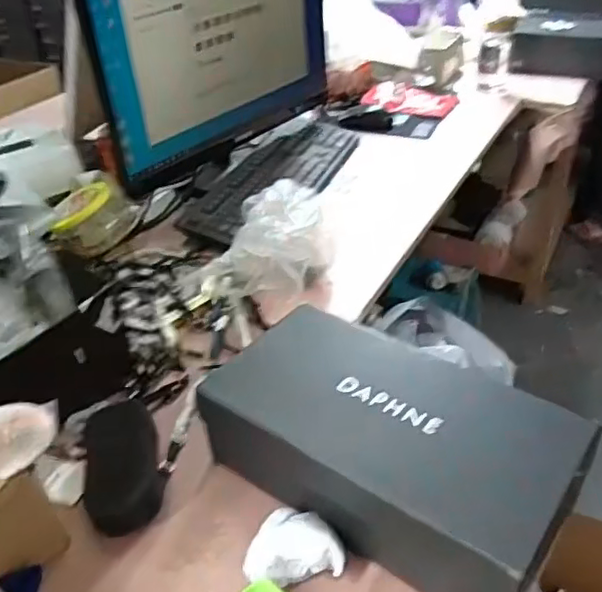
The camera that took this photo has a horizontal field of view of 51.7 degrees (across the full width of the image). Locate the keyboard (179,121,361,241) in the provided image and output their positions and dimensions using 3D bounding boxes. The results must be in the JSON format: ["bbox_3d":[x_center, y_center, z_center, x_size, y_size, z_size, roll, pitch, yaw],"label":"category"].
[{"bbox_3d":[-0.033,-0.203,1.038,0.148,0.030,0.440,13,39,20],"label":"keyboard"}]

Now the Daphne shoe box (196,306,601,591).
[{"bbox_3d":[0.071,0.128,0.532,0.288,0.103,0.148,24,44,32],"label":"Daphne shoe box"}]

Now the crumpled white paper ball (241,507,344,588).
[{"bbox_3d":[-0.009,0.199,0.498,0.077,0.036,0.061,-10,37,-9],"label":"crumpled white paper ball"}]

